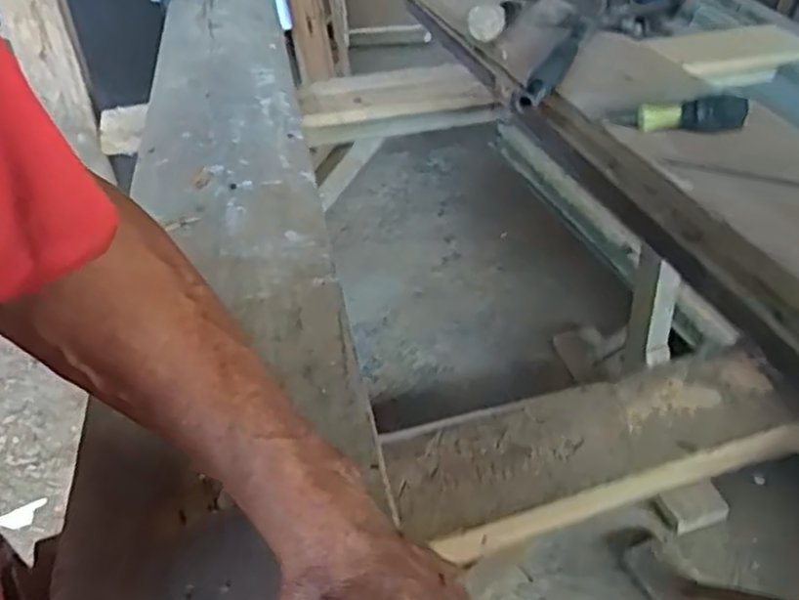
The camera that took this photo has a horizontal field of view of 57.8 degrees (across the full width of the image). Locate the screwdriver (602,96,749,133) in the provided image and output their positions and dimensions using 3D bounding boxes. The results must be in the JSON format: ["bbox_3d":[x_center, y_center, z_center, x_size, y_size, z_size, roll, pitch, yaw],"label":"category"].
[{"bbox_3d":[0.289,-0.194,0.756,0.133,0.037,0.034,3,39,7],"label":"screwdriver"}]

